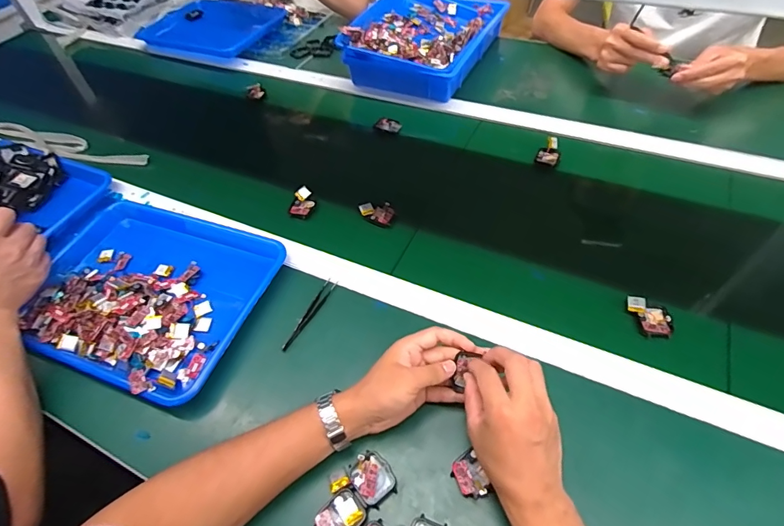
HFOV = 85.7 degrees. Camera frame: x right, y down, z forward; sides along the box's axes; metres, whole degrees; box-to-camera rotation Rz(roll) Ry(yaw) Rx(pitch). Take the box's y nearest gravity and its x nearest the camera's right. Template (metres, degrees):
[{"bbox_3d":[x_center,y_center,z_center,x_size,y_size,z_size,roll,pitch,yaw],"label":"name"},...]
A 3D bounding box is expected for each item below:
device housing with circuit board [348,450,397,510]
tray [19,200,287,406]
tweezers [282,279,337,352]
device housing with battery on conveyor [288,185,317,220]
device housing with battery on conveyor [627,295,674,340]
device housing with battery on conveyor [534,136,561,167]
[{"bbox_3d":[-0.019,0.219,0.428,0.045,0.011,0.040,29,61,25],"label":"device housing with circuit board"},{"bbox_3d":[-0.340,0.033,0.588,0.339,0.039,0.258,16,57,17],"label":"tray"},{"bbox_3d":[-0.106,0.066,0.555,0.015,0.006,0.115,19,58,19],"label":"tweezers"},{"bbox_3d":[-0.141,-0.097,0.679,0.036,0.018,0.058,8,55,12],"label":"device housing with battery on conveyor"},{"bbox_3d":[0.315,0.065,0.515,0.039,0.020,0.057,-18,54,-7],"label":"device housing with battery on conveyor"},{"bbox_3d":[0.265,-0.188,0.713,0.039,0.015,0.052,13,81,21],"label":"device housing with battery on conveyor"}]

